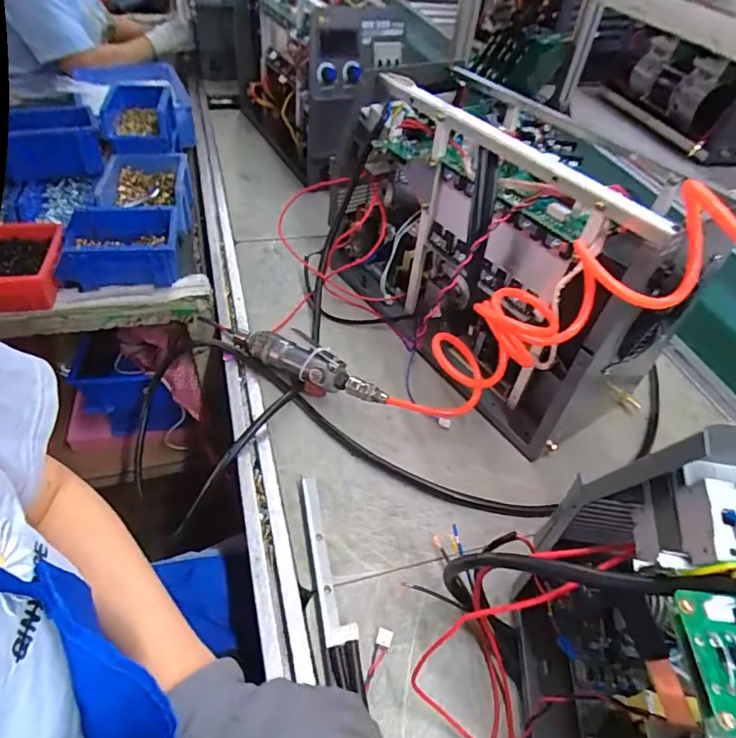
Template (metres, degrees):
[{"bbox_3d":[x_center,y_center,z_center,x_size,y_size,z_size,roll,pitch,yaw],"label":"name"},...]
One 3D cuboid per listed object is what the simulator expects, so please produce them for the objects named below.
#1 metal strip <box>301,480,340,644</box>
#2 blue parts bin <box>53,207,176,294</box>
[{"bbox_3d":[-0.049,0.181,0.500,0.015,0.009,0.162,-6,47,-13],"label":"metal strip"},{"bbox_3d":[-0.357,-0.173,0.719,0.159,0.067,0.108,-4,47,-11],"label":"blue parts bin"}]

